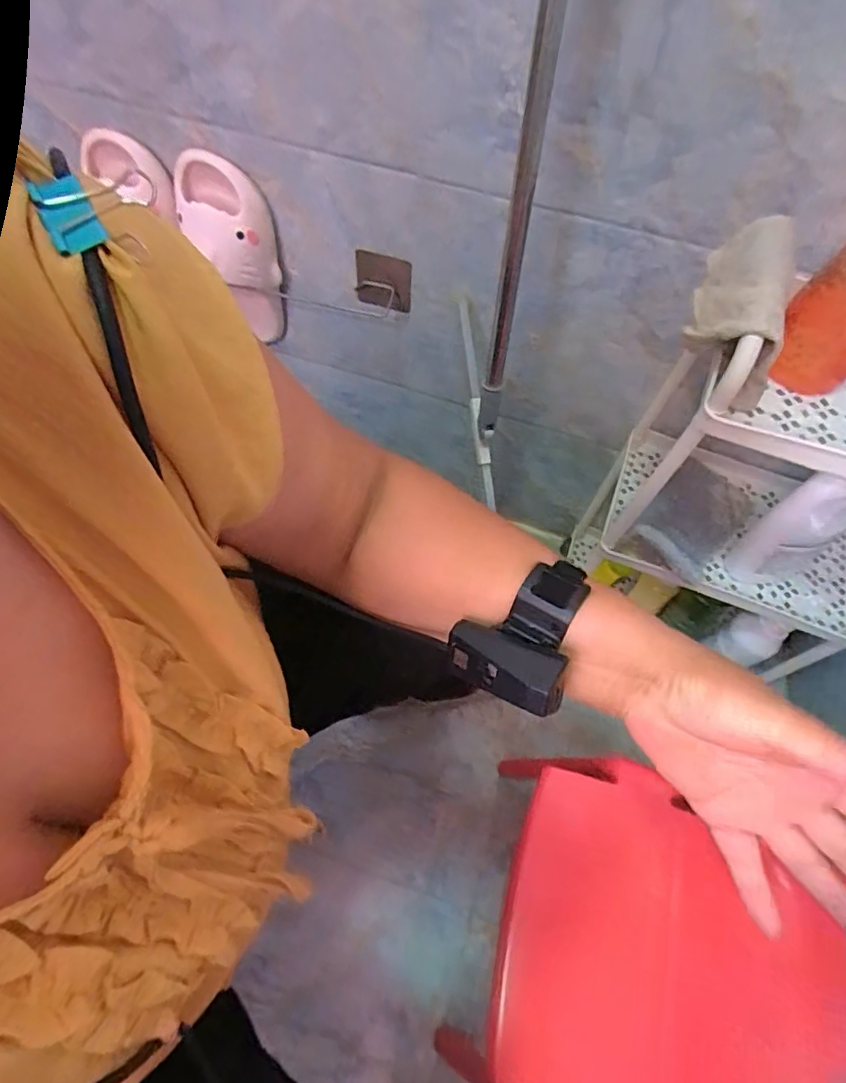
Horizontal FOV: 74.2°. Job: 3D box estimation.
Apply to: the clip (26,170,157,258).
[{"bbox_3d":[-0.101,-0.106,0.177,0.037,0.009,0.025,-30,66,-20],"label":"clip"}]

